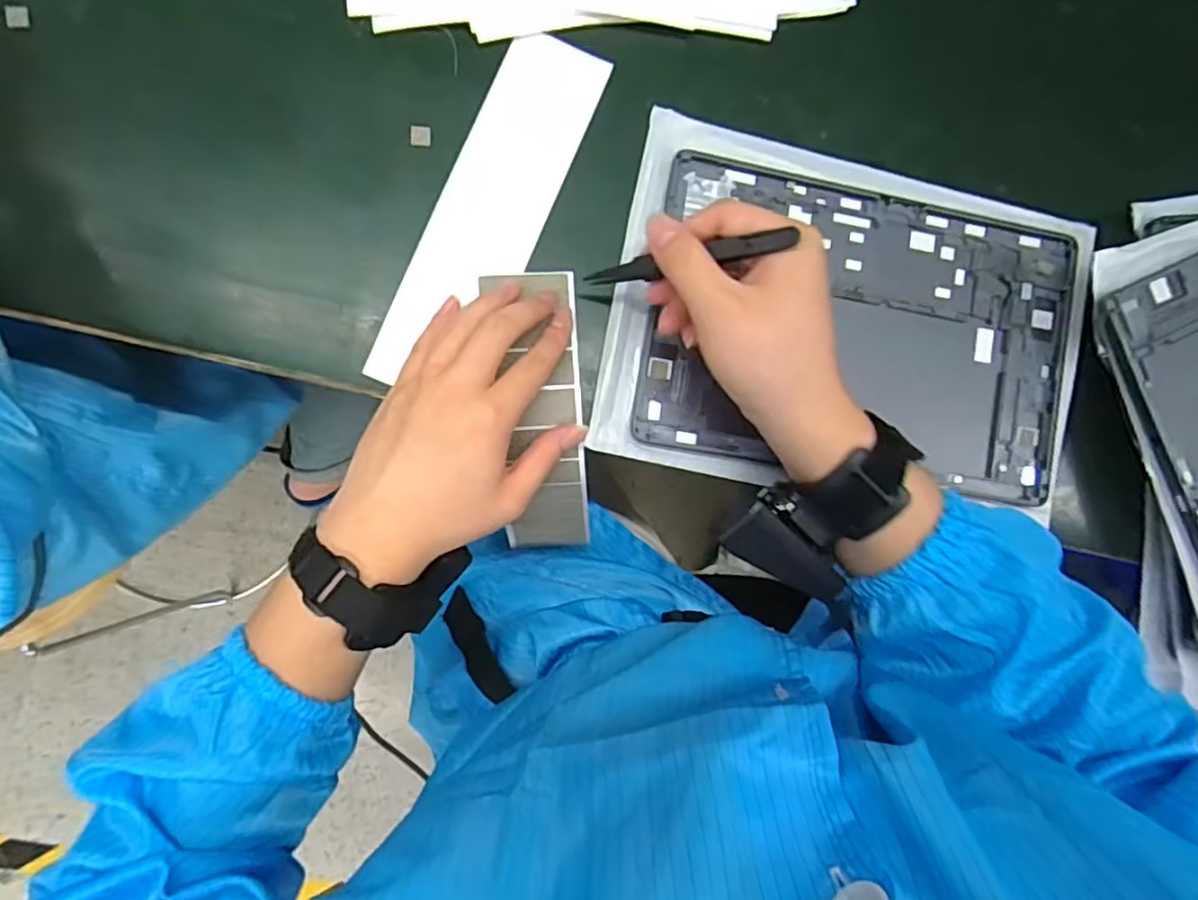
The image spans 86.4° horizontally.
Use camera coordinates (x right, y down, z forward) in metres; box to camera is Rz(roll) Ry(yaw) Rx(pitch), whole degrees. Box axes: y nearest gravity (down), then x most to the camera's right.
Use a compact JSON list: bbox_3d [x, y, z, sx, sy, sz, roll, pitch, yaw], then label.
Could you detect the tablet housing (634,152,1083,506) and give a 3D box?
[{"bbox_3d":[0.158,-0.072,0.380,0.255,0.014,0.173,9,87,-8],"label":"tablet housing"}]

